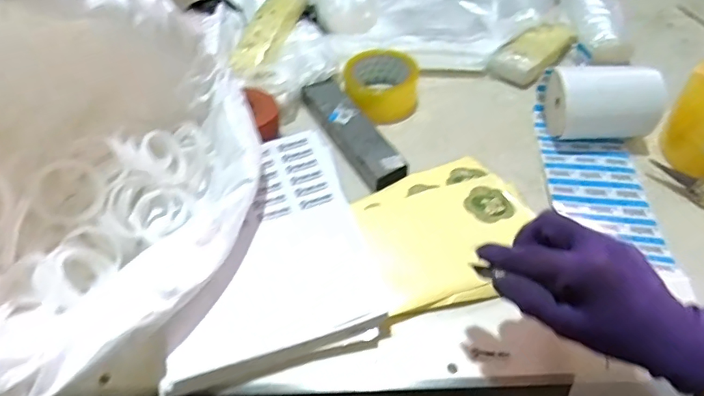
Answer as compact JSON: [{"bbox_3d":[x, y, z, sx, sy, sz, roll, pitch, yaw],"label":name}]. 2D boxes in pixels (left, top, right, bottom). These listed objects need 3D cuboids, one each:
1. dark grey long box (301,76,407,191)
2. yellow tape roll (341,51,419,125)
[{"bbox_3d":[-0.001,-0.089,0.636,0.052,0.028,0.202,-23,53,-16],"label":"dark grey long box"},{"bbox_3d":[0.041,-0.158,0.683,0.099,0.062,0.099,-1,50,1],"label":"yellow tape roll"}]

